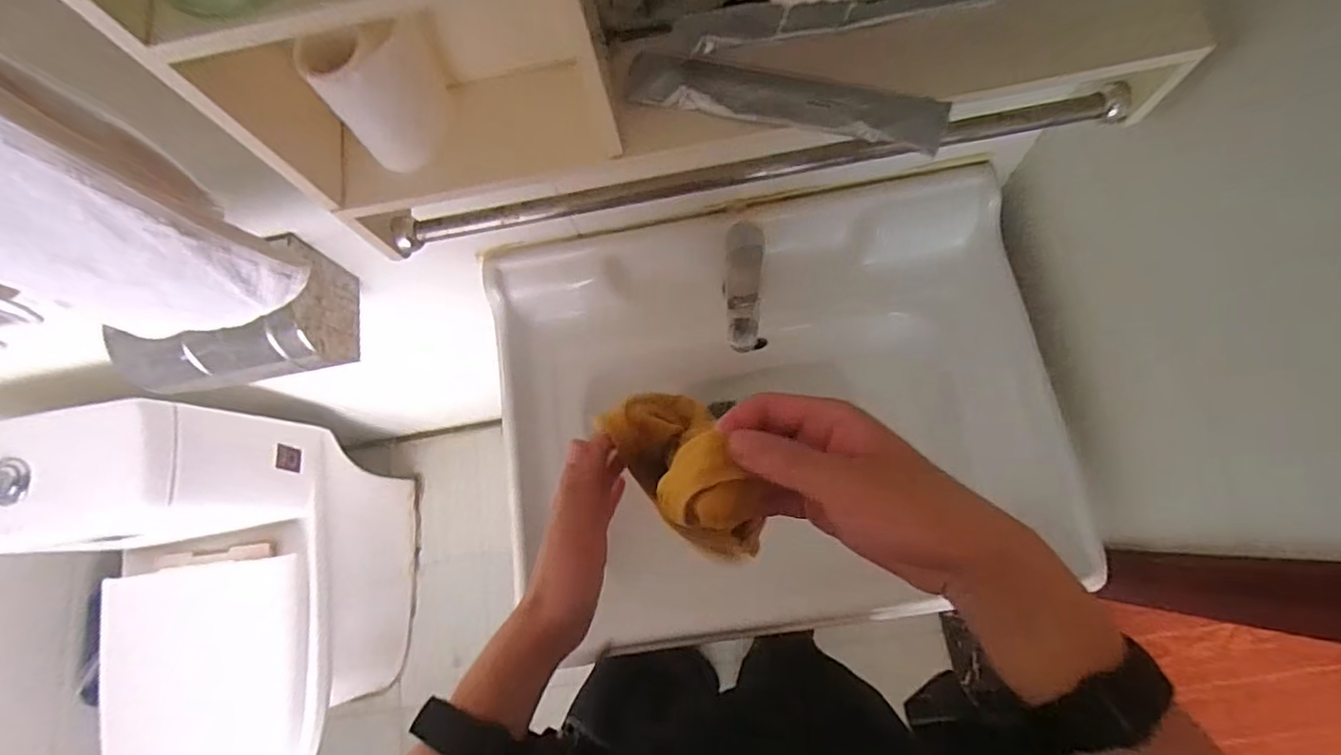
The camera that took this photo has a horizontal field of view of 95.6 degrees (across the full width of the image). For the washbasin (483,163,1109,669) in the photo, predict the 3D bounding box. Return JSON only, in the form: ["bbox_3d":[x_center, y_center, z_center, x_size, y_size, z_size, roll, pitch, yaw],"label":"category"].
[{"bbox_3d":[0.116,0.042,0.721,0.584,0.157,0.456,-11,75,3],"label":"washbasin"}]

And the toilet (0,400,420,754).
[{"bbox_3d":[-0.748,0.429,1.055,0.358,0.696,0.619,-13,75,2],"label":"toilet"}]

